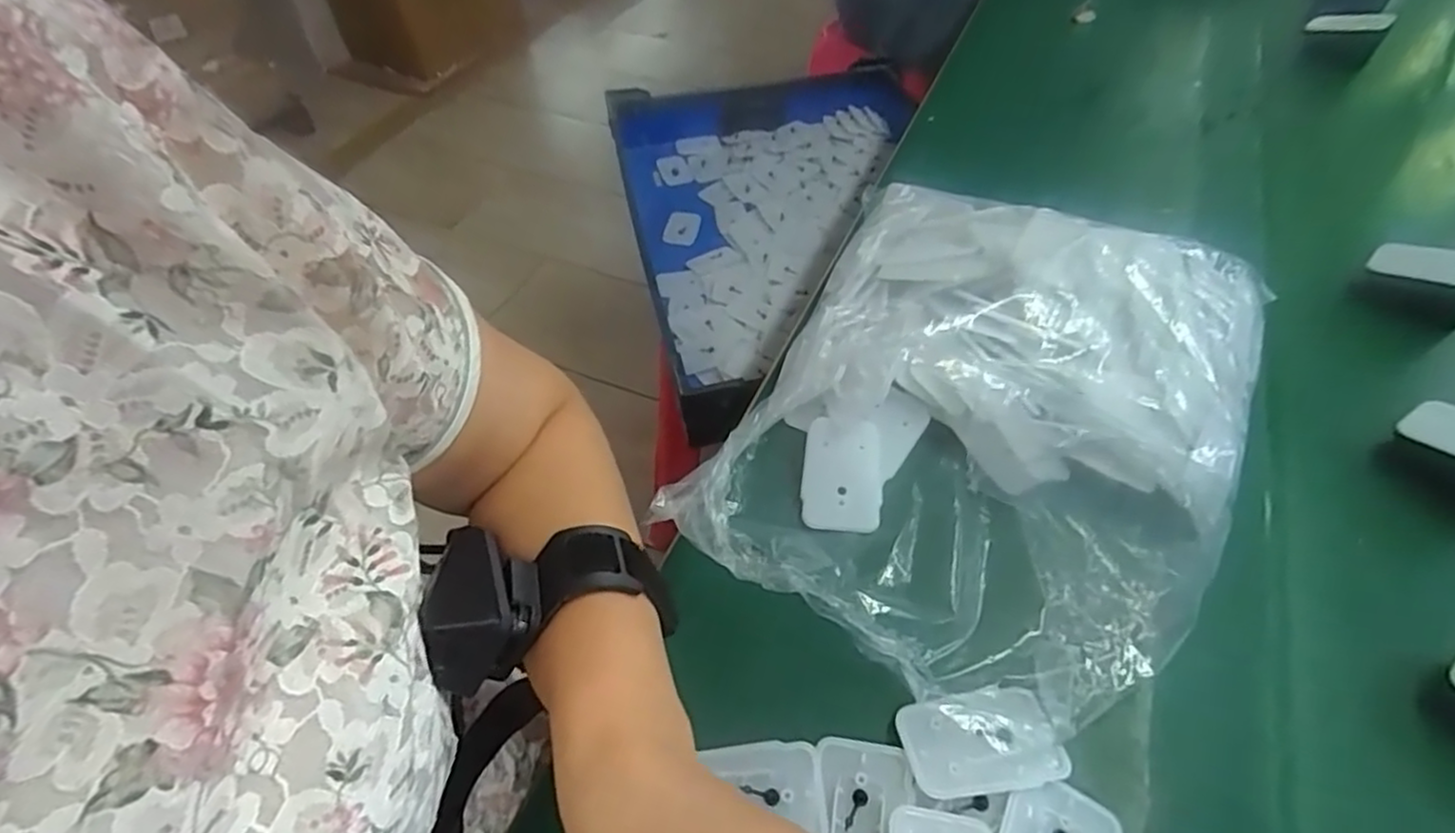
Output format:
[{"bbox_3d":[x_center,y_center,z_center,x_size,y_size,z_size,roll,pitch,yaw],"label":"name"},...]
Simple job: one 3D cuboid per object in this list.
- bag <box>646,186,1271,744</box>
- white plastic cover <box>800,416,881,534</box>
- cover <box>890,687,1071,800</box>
[{"bbox_3d":[0.155,-0.007,0.415,0.273,0.085,0.341,23,53,20],"label":"bag"},{"bbox_3d":[0.067,0.035,0.419,0.045,0.005,0.068,5,71,7],"label":"white plastic cover"},{"bbox_3d":[0.114,0.146,0.320,0.065,0.007,0.041,-7,49,-4],"label":"cover"}]

